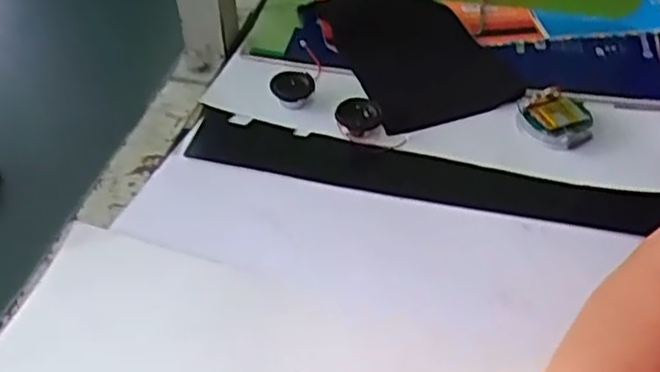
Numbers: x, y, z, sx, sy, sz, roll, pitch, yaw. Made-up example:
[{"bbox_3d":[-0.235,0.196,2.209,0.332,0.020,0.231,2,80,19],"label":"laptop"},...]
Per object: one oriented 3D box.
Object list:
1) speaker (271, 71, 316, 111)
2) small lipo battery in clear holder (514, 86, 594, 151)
[{"bbox_3d":[-0.031,-0.082,0.576,0.035,0.013,0.043,-5,45,-6],"label":"speaker"},{"bbox_3d":[0.181,-0.053,0.563,0.056,0.029,0.060,8,46,9],"label":"small lipo battery in clear holder"}]

